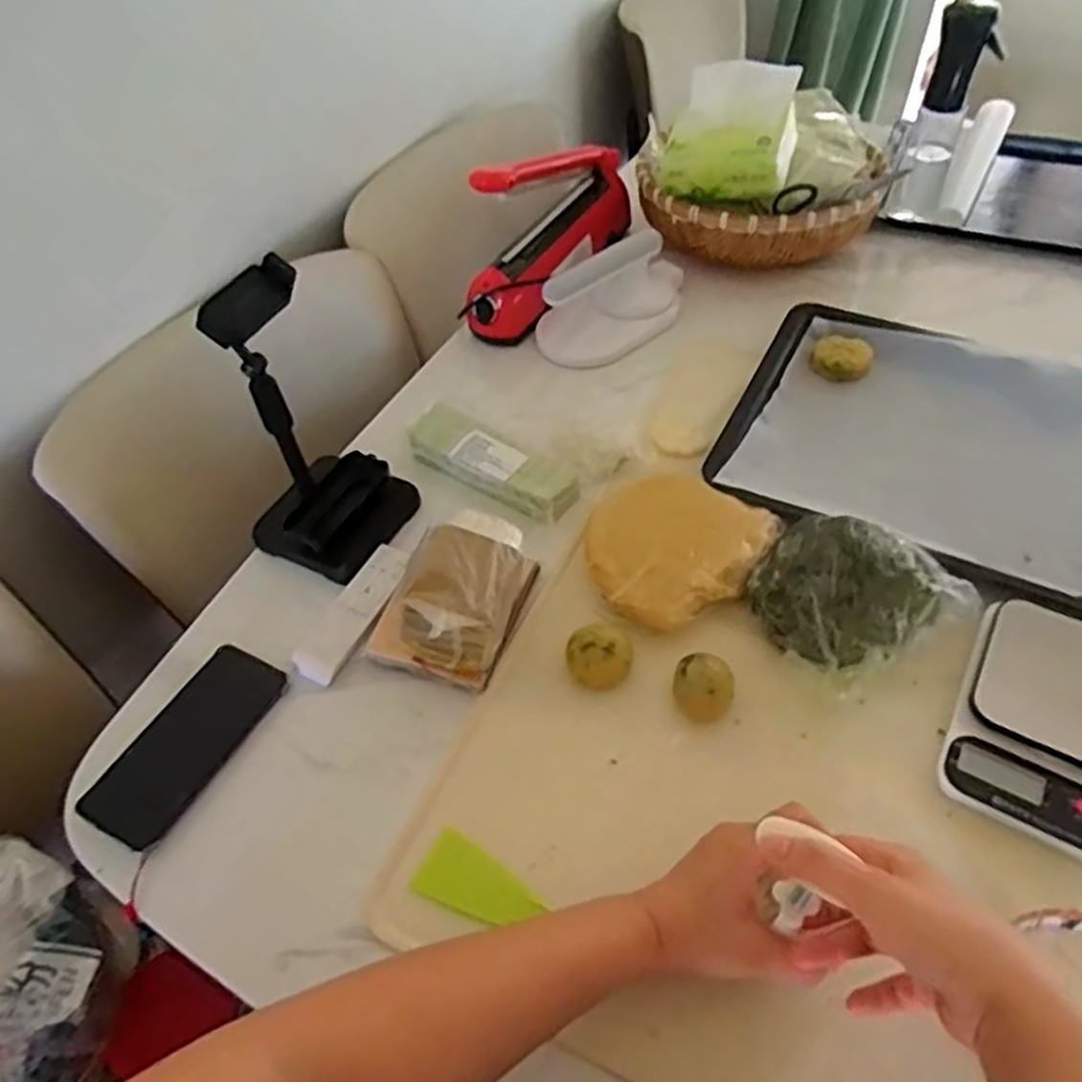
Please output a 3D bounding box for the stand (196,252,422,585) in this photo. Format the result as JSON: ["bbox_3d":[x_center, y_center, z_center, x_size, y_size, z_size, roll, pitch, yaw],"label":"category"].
[{"bbox_3d":[-0.200,-0.096,0.632,0.116,0.238,0.126,24,57,21],"label":"stand"}]

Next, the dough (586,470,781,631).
[{"bbox_3d":[0.112,0.002,0.662,0.142,0.029,0.158,35,61,27],"label":"dough"}]

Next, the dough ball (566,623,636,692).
[{"bbox_3d":[0.047,0.093,0.602,0.052,0.029,0.046,1,52,5],"label":"dough ball"}]

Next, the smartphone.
[{"bbox_3d":[-0.275,0.156,0.592,0.072,0.011,0.158,22,56,20],"label":"smartphone"}]

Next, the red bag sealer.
[{"bbox_3d":[0.017,-0.385,0.899,0.103,0.174,0.298,18,55,17],"label":"red bag sealer"}]

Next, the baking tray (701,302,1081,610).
[{"bbox_3d":[0.385,-0.096,0.718,0.390,0.040,0.309,19,55,18],"label":"baking tray"}]

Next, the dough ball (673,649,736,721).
[{"bbox_3d":[0.125,0.114,0.579,0.045,0.033,0.044,-2,51,3],"label":"dough ball"}]

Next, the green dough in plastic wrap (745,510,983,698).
[{"bbox_3d":[0.246,0.033,0.607,0.145,0.075,0.133,-22,53,-13],"label":"green dough in plastic wrap"}]

